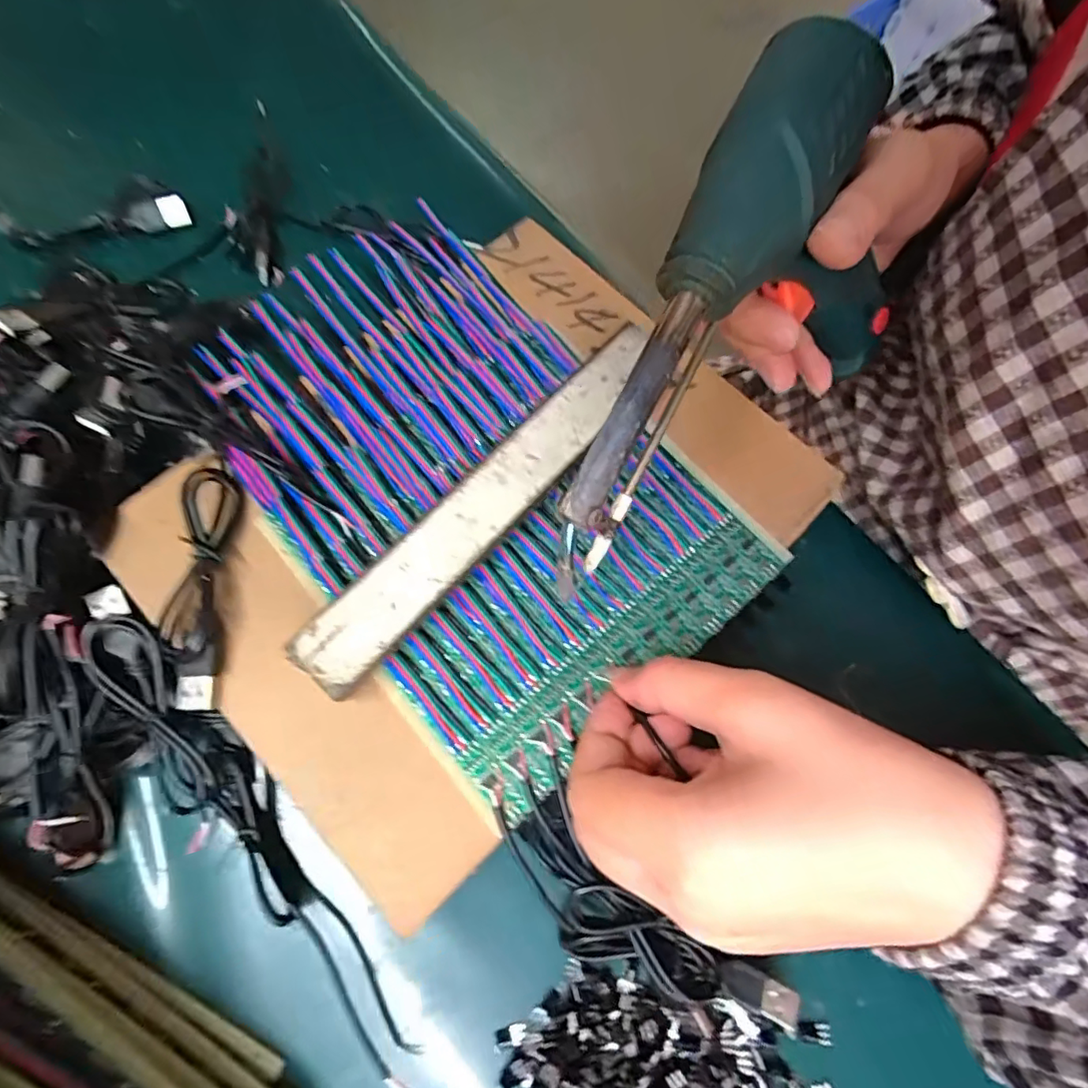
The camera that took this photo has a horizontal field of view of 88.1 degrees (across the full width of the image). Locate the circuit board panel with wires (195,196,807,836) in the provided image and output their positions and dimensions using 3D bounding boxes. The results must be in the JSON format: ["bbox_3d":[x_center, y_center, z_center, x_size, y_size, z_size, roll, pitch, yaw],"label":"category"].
[{"bbox_3d":[-0.039,-0.040,0.244,0.153,0.016,0.254,-39,77,-14],"label":"circuit board panel with wires"}]

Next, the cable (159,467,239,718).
[{"bbox_3d":[-0.137,0.016,0.221,0.022,0.015,0.094,-2,71,-3],"label":"cable"}]

